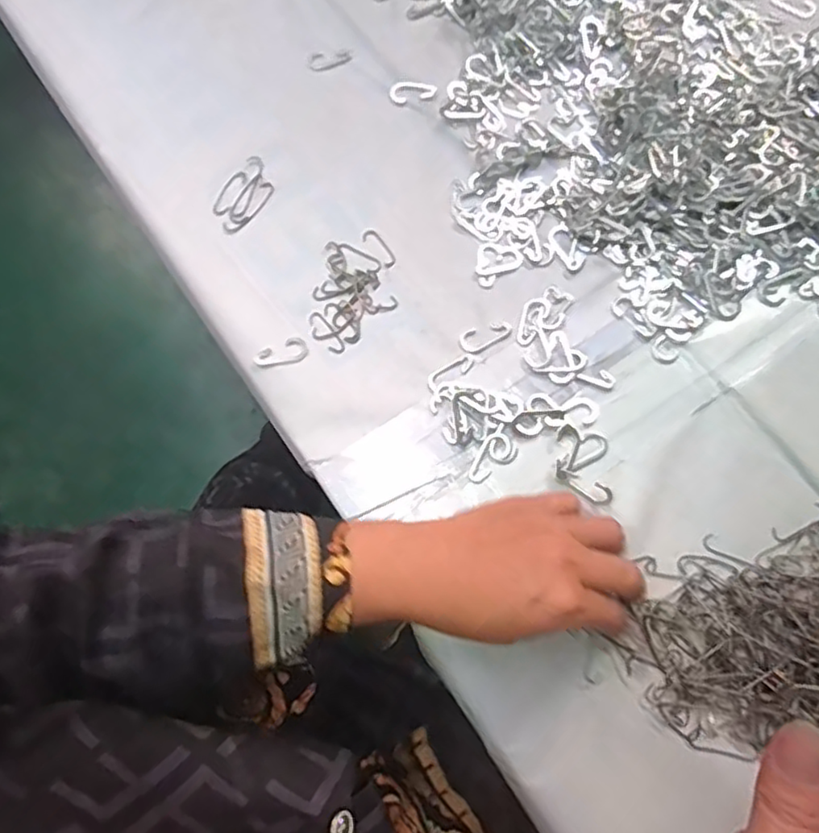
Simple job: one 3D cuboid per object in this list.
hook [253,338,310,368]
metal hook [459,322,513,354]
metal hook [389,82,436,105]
[{"bbox_3d":[-0.089,-0.043,0.453,0.037,0.005,0.018,-30,72,-9],"label":"hook"},{"bbox_3d":[0.053,-0.057,0.449,0.036,0.004,0.019,-26,72,-7],"label":"metal hook"},{"bbox_3d":[0.003,-0.261,0.515,0.035,0.010,0.019,-7,71,-1],"label":"metal hook"}]

